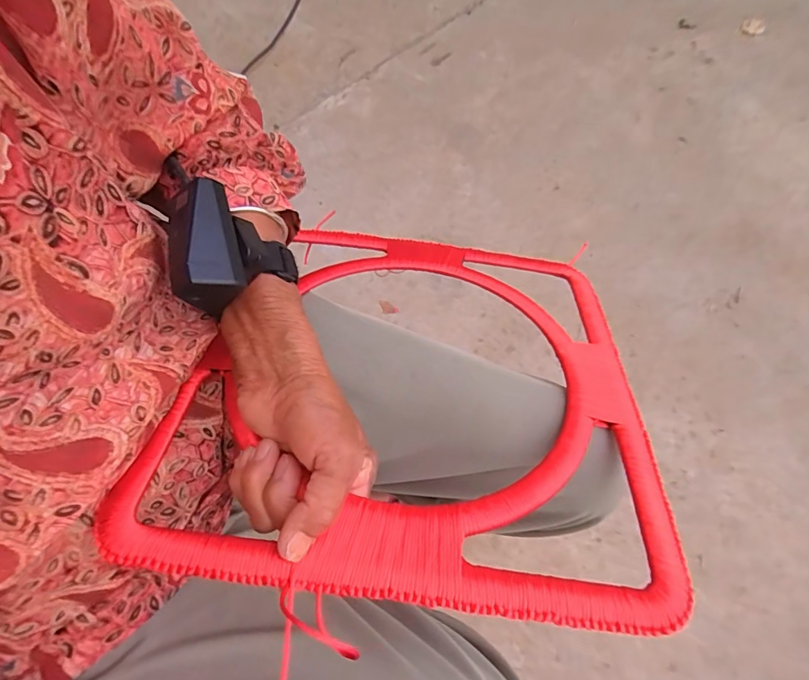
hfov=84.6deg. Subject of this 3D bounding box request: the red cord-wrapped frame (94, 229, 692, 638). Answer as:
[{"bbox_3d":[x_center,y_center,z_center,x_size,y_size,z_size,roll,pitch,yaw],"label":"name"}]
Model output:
[{"bbox_3d":[0.010,0.018,0.342,0.321,0.012,0.330,7,44,2],"label":"red cord-wrapped frame"}]

